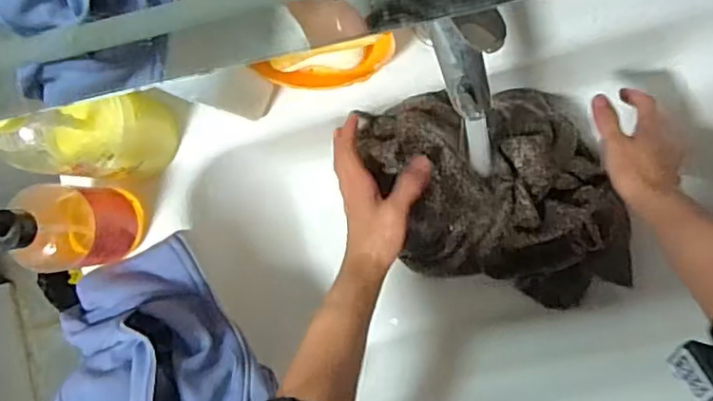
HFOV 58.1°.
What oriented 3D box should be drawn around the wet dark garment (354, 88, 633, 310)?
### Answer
[{"bbox_3d":[0.140,0.003,0.628,0.233,0.123,0.215,-7,89,8],"label":"wet dark garment"}]

